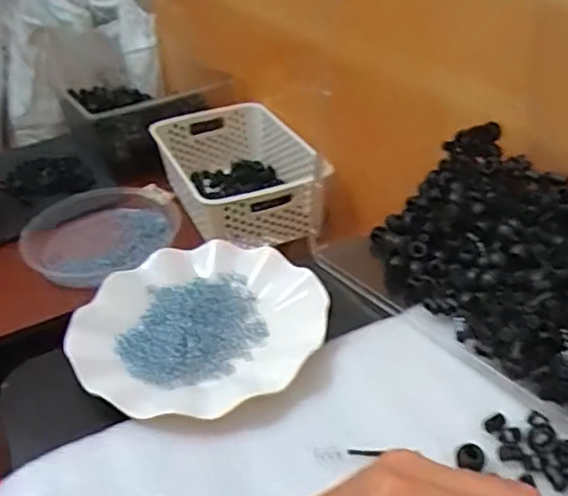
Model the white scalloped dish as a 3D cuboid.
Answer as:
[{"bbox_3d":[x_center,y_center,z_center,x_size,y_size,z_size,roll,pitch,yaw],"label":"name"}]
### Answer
[{"bbox_3d":[-0.064,0.057,0.452,0.177,0.028,0.176,-2,36,2],"label":"white scalloped dish"}]

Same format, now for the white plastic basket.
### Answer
[{"bbox_3d":[-0.075,-0.120,0.973,0.229,0.125,0.313,-13,37,-12],"label":"white plastic basket"}]

